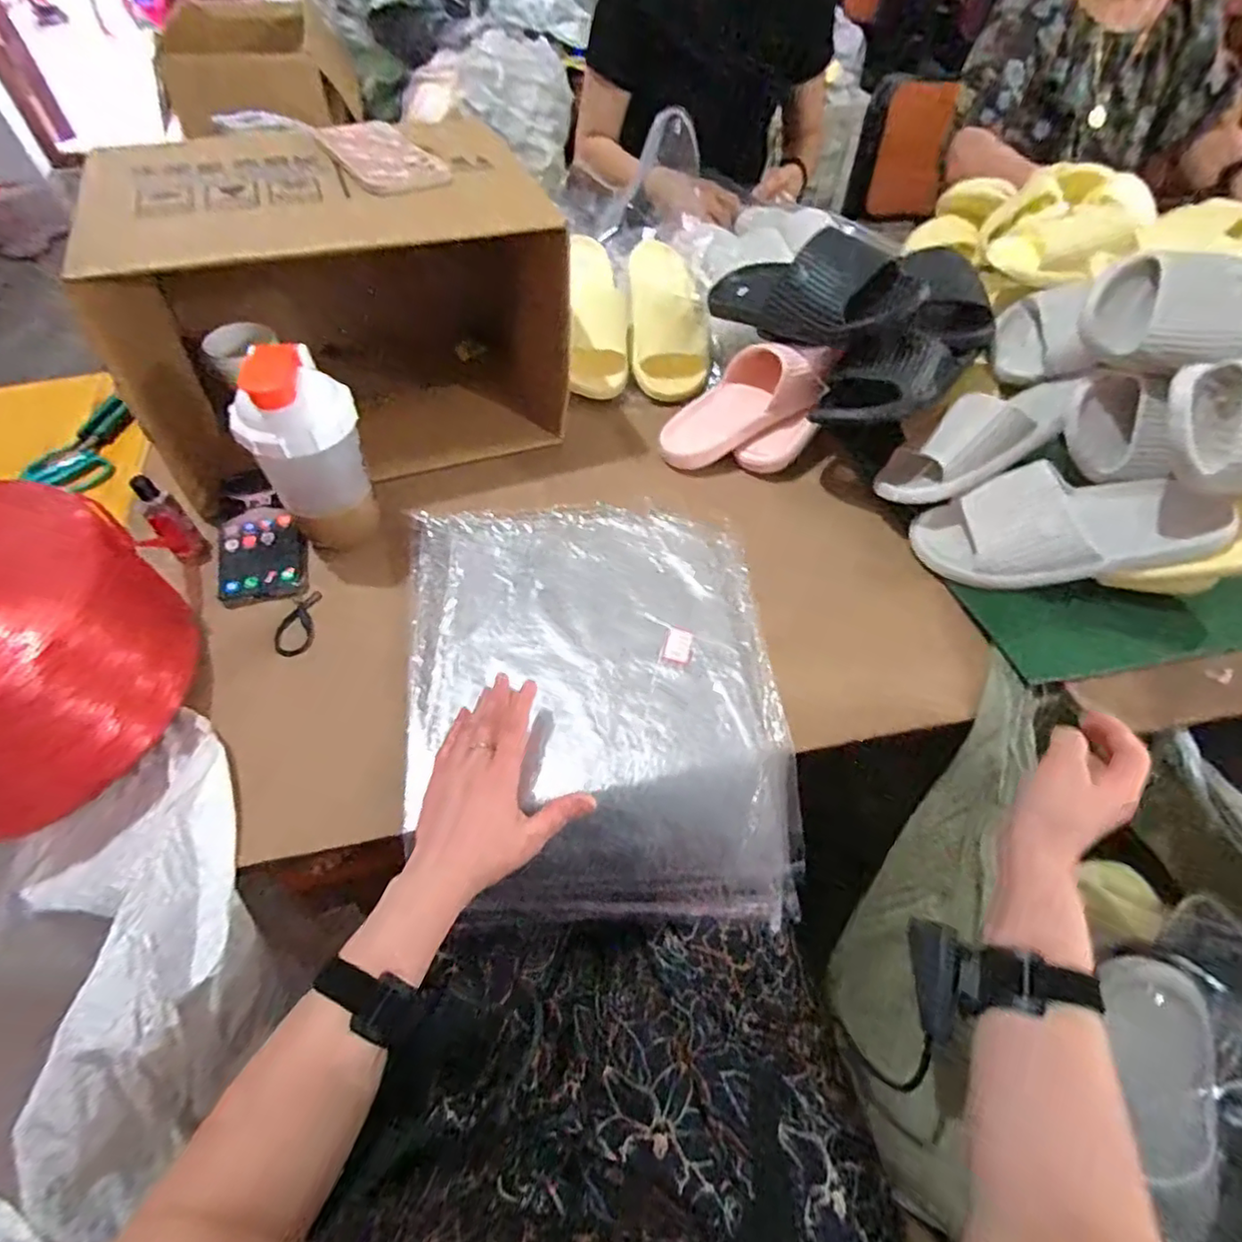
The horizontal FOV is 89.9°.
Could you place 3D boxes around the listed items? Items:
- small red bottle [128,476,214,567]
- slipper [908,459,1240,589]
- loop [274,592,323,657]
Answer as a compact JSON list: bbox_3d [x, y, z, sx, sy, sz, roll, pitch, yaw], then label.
[{"bbox_3d":[-0.441,-0.095,0.610,0.033,0.100,0.034,39,62,23],"label":"small red bottle"},{"bbox_3d":[0.450,-0.099,0.622,0.273,0.069,0.107,-3,54,11],"label":"slipper"},{"bbox_3d":[-0.308,0.003,0.592,0.033,0.004,0.067,5,63,-15],"label":"loop"}]

